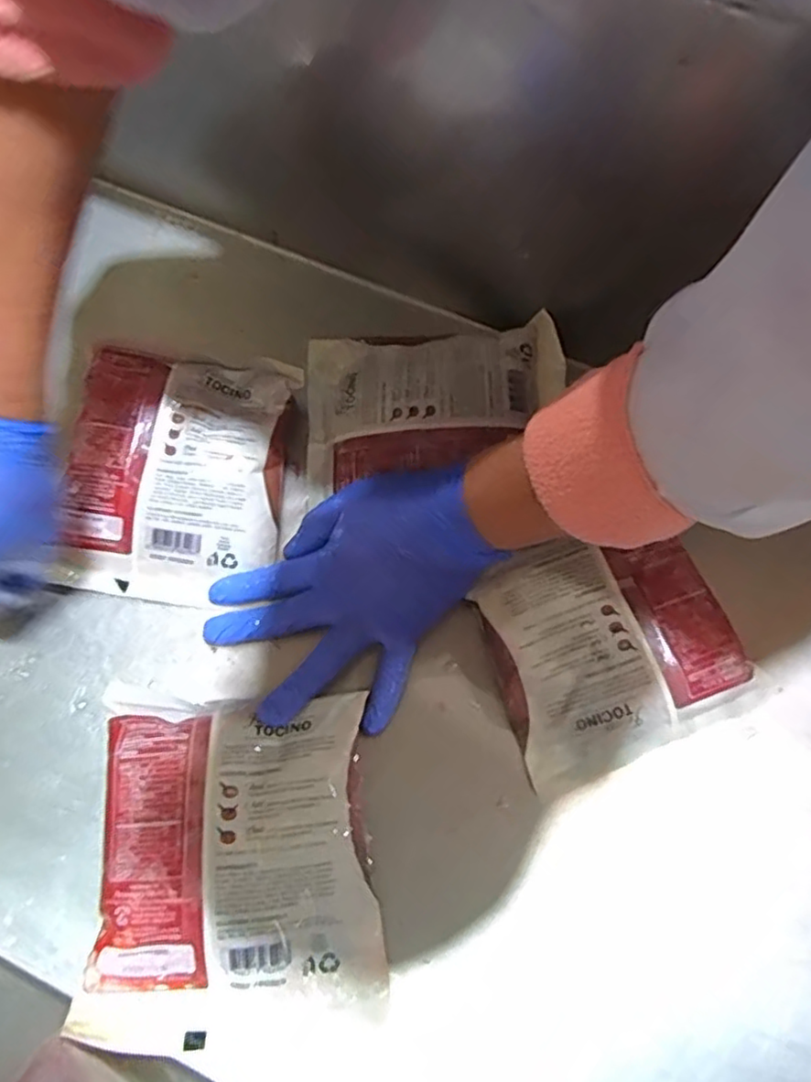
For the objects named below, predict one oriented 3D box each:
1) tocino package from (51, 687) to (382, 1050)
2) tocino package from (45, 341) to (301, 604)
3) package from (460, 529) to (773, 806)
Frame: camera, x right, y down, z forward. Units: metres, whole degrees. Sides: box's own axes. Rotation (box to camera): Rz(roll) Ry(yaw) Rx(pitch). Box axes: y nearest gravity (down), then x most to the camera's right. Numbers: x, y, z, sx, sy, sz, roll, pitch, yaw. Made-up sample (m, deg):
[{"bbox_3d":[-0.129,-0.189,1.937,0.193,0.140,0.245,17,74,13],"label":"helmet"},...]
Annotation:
[{"bbox_3d":[-0.085,0.157,0.332,0.140,0.023,0.156,-1,68,-2],"label":"tocino package"},{"bbox_3d":[-0.143,-0.043,0.414,0.129,0.019,0.157,8,81,-4],"label":"tocino package"},{"bbox_3d":[0.119,0.061,0.383,0.133,0.032,0.126,-16,69,-8],"label":"package"}]

